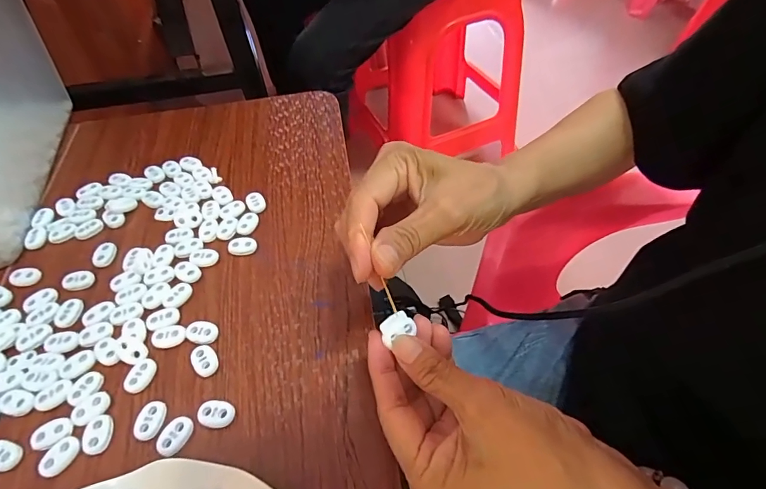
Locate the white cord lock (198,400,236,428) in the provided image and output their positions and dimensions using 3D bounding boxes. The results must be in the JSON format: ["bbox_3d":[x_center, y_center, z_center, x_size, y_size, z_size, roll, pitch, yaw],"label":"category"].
[{"bbox_3d":[-0.104,0.105,0.258,0.022,0.004,0.015,3,52,5],"label":"white cord lock"}]

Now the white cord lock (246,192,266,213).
[{"bbox_3d":[-0.113,-0.037,0.368,0.016,0.006,0.023,-24,55,-15],"label":"white cord lock"}]

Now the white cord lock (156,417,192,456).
[{"bbox_3d":[-0.126,0.115,0.250,0.016,0.004,0.023,24,57,20],"label":"white cord lock"}]

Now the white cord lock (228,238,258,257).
[{"bbox_3d":[-0.114,0.002,0.338,0.022,0.006,0.015,-15,53,-8],"label":"white cord lock"}]

